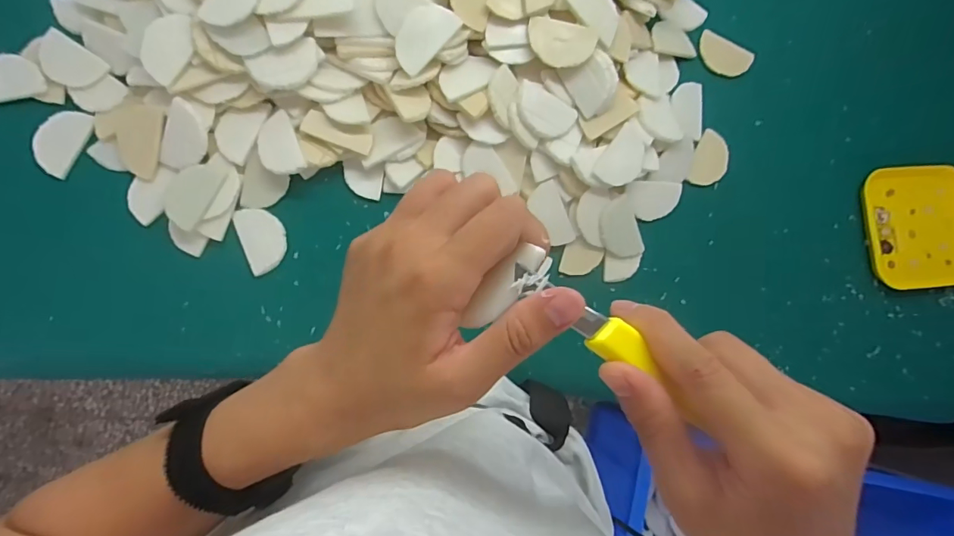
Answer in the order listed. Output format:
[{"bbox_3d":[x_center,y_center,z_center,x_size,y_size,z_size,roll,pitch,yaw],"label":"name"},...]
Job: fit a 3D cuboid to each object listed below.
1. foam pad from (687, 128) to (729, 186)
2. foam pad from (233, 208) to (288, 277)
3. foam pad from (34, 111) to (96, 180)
[{"bbox_3d":[0.275,-0.127,0.565,0.041,0.010,0.066,20,84,-5],"label":"foam pad"},{"bbox_3d":[-0.219,-0.030,0.493,0.042,0.004,0.066,-19,88,-8],"label":"foam pad"},{"bbox_3d":[-0.415,-0.128,0.481,0.044,0.008,0.067,30,83,-4],"label":"foam pad"}]

